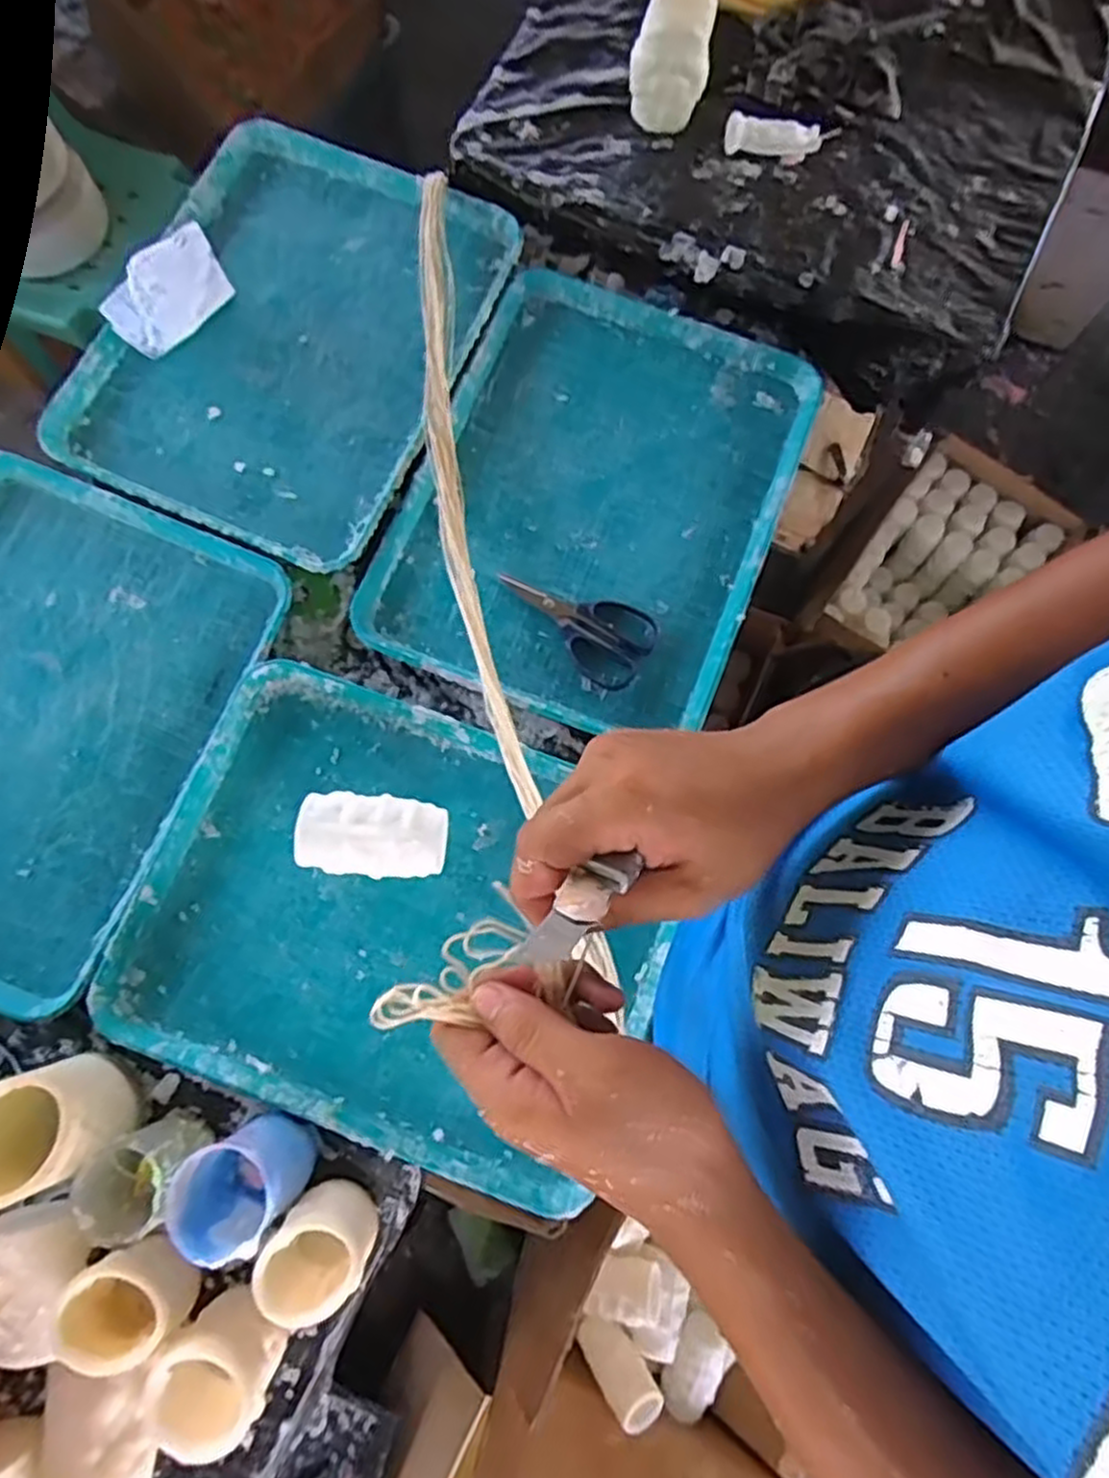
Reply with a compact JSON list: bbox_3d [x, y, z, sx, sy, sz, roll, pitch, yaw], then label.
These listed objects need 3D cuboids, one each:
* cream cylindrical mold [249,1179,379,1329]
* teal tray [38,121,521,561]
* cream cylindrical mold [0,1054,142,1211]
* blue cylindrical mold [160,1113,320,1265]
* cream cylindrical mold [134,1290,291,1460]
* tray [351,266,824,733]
[{"bbox_3d":[-0.170,0.375,0.556,0.067,0.083,0.067,0,78,-1],"label":"cream cylindrical mold"},{"bbox_3d":[-0.264,-0.404,0.763,0.332,0.025,0.422,23,79,4],"label":"teal tray"},{"bbox_3d":[-0.372,0.286,0.564,0.099,0.112,0.082,-30,79,-8],"label":"cream cylindrical mold"},{"bbox_3d":[-0.229,0.327,0.563,0.075,0.093,0.076,0,78,-1],"label":"blue cylindrical mold"},{"bbox_3d":[-0.234,0.441,0.531,0.075,0.076,0.079,34,78,6],"label":"cream cylindrical mold"},{"bbox_3d":[0.042,-0.232,0.739,0.337,0.027,0.428,22,78,4],"label":"tray"}]

